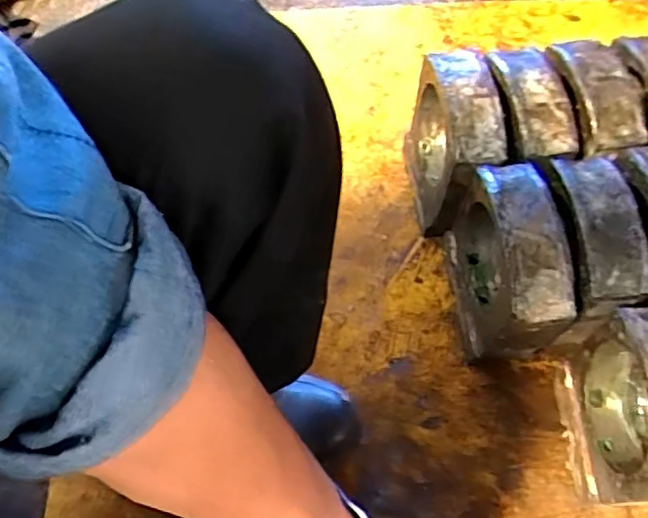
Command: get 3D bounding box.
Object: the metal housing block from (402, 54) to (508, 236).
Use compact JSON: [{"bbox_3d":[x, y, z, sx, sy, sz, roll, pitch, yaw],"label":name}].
[{"bbox_3d":[0.145,-0.130,0.697,0.064,0.189,0.140,-7,63,-4],"label":"metal housing block"}]

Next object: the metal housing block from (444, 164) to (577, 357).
[{"bbox_3d":[0.188,0.011,0.640,0.061,0.193,0.167,-9,63,-5],"label":"metal housing block"}]

